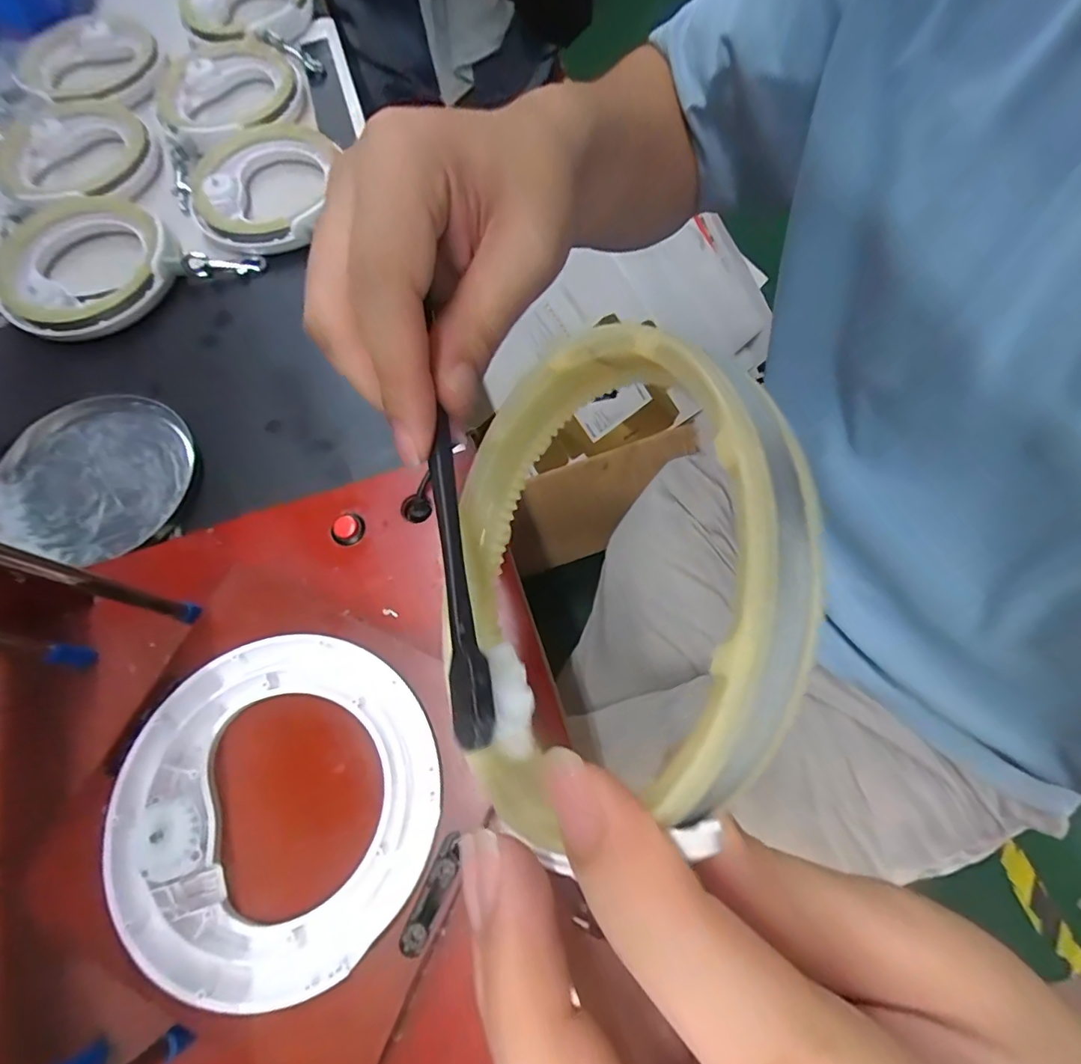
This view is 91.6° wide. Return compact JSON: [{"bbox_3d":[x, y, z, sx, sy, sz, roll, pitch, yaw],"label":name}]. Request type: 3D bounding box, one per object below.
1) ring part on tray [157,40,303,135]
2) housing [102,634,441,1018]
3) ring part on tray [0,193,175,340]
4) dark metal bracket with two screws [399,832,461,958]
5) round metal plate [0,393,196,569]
[{"bbox_3d":[-0.280,-0.400,0.474,0.121,0.021,0.132,-27,72,-8],"label":"ring part on tray"},{"bbox_3d":[-0.110,0.111,0.215,0.130,0.012,0.134,0,70,1],"label":"housing"},{"bbox_3d":[-0.356,-0.210,0.409,0.125,0.031,0.118,-37,74,-11],"label":"ring part on tray"},{"bbox_3d":[-0.042,0.145,0.210,0.010,0.004,0.043,24,73,9],"label":"dark metal bracket with two screws"},{"bbox_3d":[-0.303,-0.040,0.359,0.122,0.013,0.122,0,70,1],"label":"round metal plate"}]

